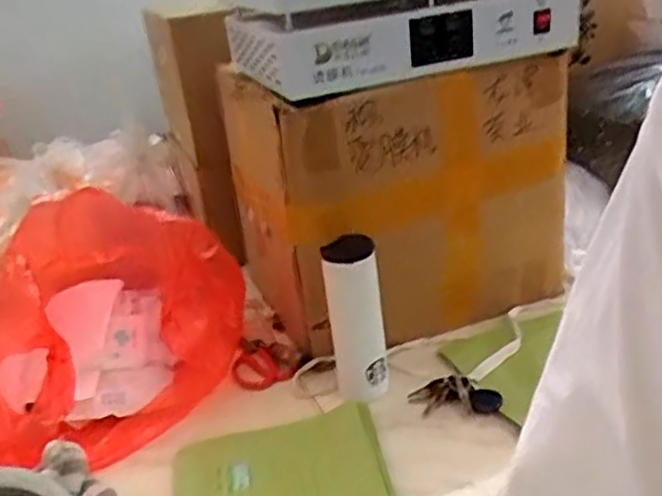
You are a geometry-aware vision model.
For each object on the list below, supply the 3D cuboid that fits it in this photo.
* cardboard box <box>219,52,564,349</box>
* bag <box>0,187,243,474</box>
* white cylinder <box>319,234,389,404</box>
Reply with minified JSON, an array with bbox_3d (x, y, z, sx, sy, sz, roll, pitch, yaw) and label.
[{"bbox_3d":[0.091,-0.095,1.165,0.496,0.395,0.333,-16,26,-16],"label":"cardboard box"},{"bbox_3d":[-0.330,0.091,1.047,0.337,0.272,0.410,-5,25,6],"label":"bag"},{"bbox_3d":[0.034,0.095,0.921,0.070,0.212,0.061,-6,24,4],"label":"white cylinder"}]

